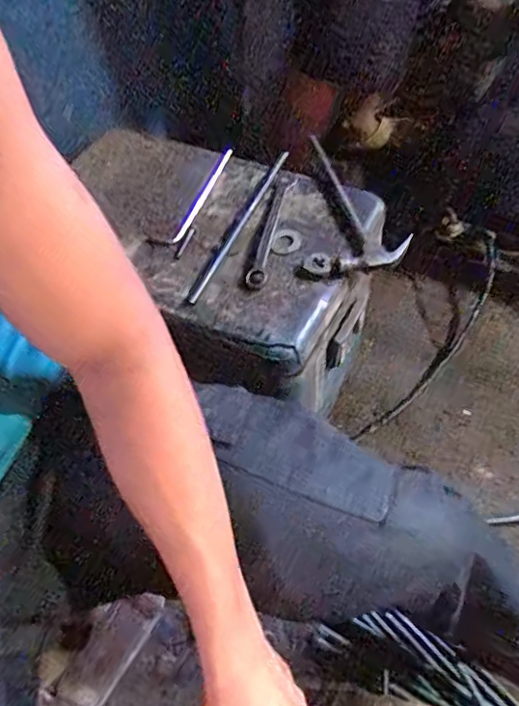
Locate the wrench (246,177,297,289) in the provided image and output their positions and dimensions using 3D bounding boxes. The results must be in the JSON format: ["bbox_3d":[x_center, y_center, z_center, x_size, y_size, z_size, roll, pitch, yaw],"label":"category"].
[{"bbox_3d":[0.017,-0.167,0.746,0.025,0.015,0.212,10,54,8],"label":"wrench"}]

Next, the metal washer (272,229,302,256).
[{"bbox_3d":[0.038,-0.152,0.745,0.041,0.004,0.048,8,57,23],"label":"metal washer"}]

